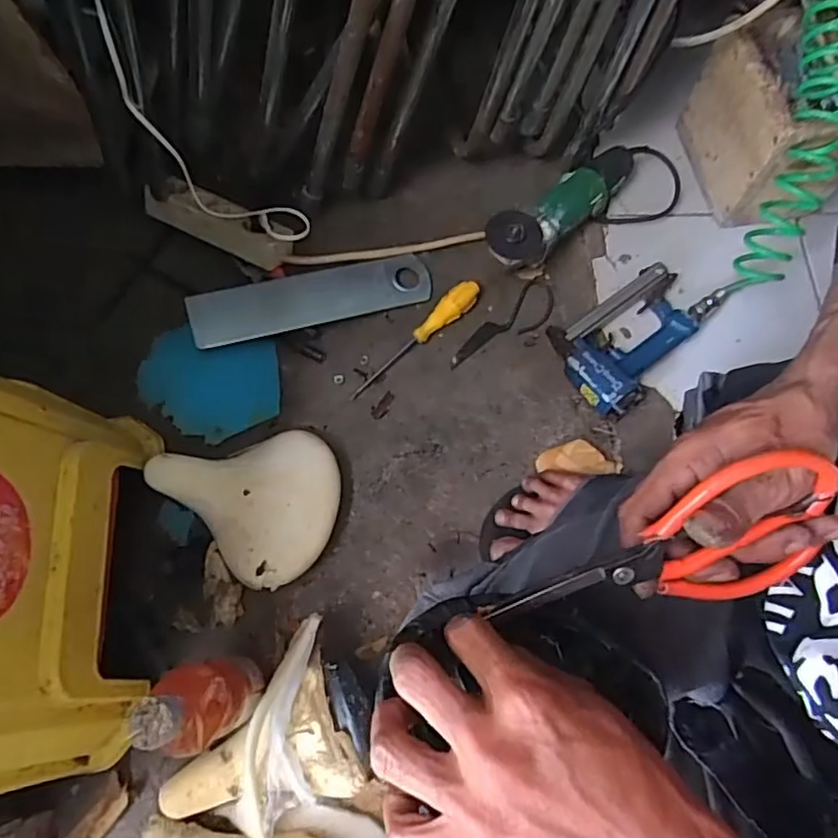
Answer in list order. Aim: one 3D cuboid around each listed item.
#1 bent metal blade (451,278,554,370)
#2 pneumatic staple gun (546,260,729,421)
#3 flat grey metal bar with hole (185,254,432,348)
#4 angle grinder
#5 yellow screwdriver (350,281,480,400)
[{"bbox_3d":[0.117,-0.119,0.800,0.054,0.009,0.183,43,74,12],"label":"bent metal blade"},{"bbox_3d":[0.279,-0.119,0.781,0.247,0.050,0.139,-40,76,-15],"label":"pneumatic staple gun"},{"bbox_3d":[-0.135,-0.158,0.776,0.303,0.012,0.076,-15,75,-15],"label":"flat grey metal bar with hole"},{"bbox_3d":[0.190,-0.282,0.814,0.261,0.079,0.071,-40,75,-14],"label":"angle grinder"},{"bbox_3d":[0.001,-0.105,0.773,0.031,0.031,0.220,41,73,12],"label":"yellow screwdriver"}]

